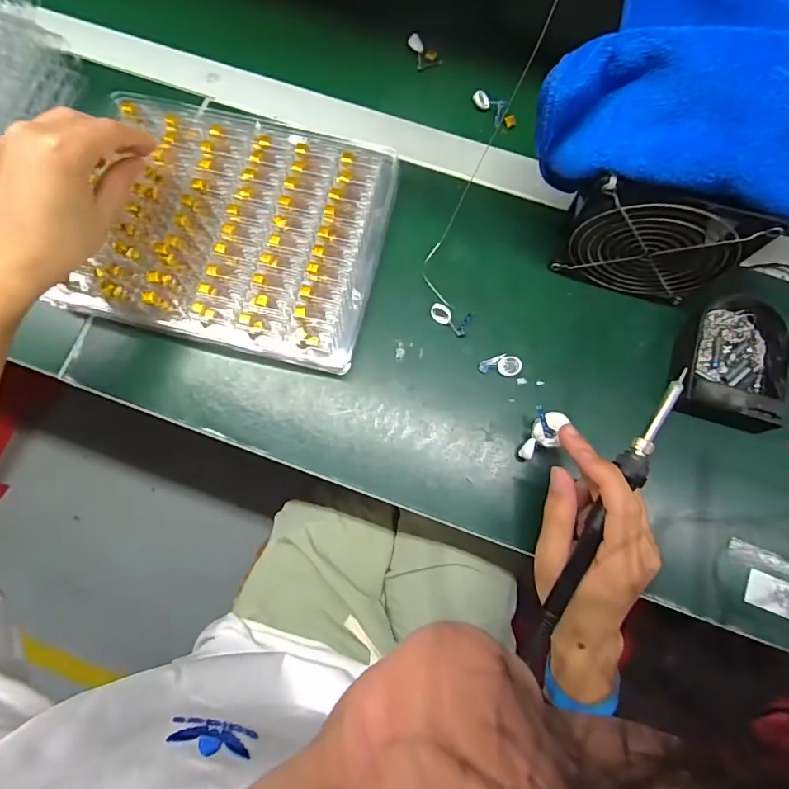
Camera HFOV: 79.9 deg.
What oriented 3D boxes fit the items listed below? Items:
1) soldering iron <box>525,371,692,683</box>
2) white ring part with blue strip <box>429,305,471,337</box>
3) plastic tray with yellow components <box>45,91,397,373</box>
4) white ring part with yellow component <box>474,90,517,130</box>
[{"bbox_3d":[0.133,0.077,0.296,0.017,0.014,0.206,29,89,6],"label":"soldering iron"},{"bbox_3d":[0.047,-0.063,0.396,0.034,0.010,0.022,13,78,3],"label":"white ring part with blue strip"},{"bbox_3d":[-0.130,-0.139,0.398,0.232,0.029,0.199,14,78,3],"label":"plastic tray with yellow components"},{"bbox_3d":[0.097,-0.276,0.456,0.047,0.010,0.021,35,79,-7],"label":"white ring part with yellow component"}]

